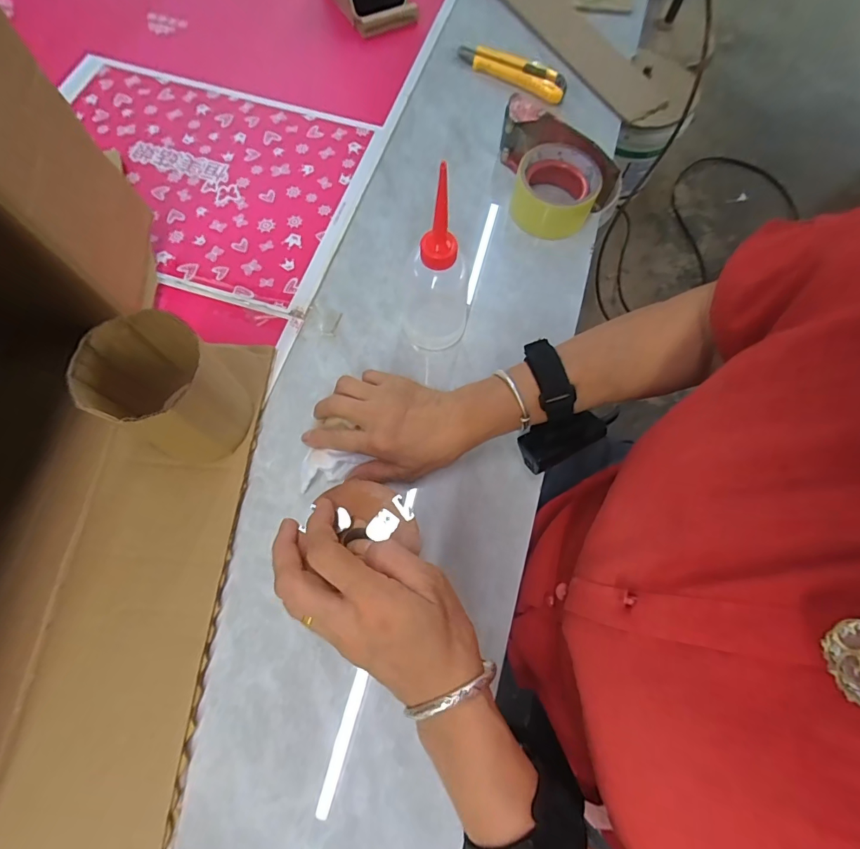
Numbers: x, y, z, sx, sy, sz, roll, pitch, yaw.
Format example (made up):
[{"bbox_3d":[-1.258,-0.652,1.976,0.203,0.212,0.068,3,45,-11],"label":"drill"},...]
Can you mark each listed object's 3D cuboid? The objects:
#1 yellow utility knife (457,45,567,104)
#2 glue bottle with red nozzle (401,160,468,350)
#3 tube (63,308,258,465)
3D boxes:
[{"bbox_3d":[0.106,-0.464,0.566,0.154,0.025,0.026,29,72,8],"label":"yellow utility knife"},{"bbox_3d":[0.008,-0.133,0.377,0.064,0.159,0.070,1,70,-2],"label":"glue bottle with red nozzle"},{"bbox_3d":[-0.201,-0.019,0.347,0.085,0.116,0.075,29,72,8],"label":"tube"}]

